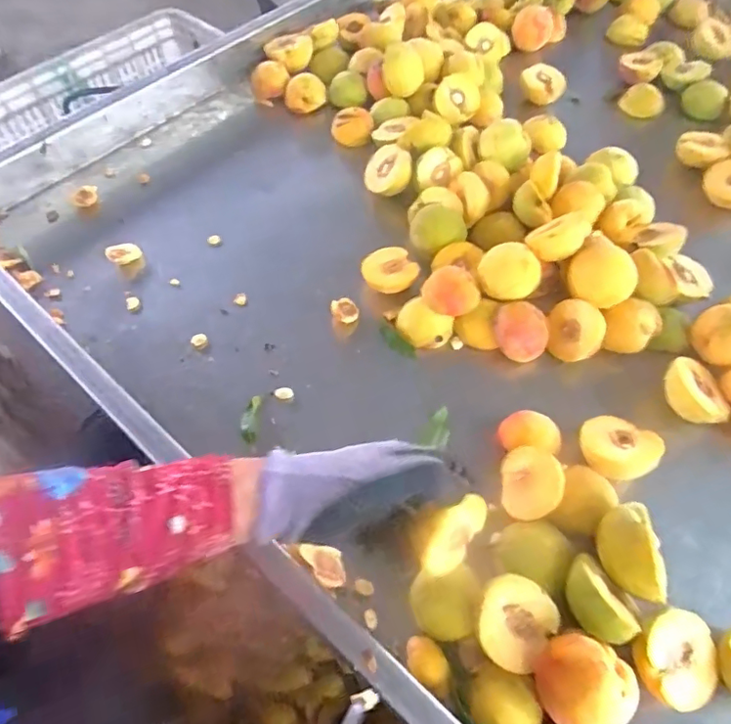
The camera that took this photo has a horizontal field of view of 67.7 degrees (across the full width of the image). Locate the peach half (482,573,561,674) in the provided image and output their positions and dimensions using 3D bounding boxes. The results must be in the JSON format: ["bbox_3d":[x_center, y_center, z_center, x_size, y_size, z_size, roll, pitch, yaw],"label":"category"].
[{"bbox_3d":[0.104,0.183,0.385,0.049,0.026,0.057,38,65,21],"label":"peach half"}]

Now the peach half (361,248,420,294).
[{"bbox_3d":[0.025,-0.091,0.568,0.048,0.032,0.049,-26,59,-15],"label":"peach half"}]

